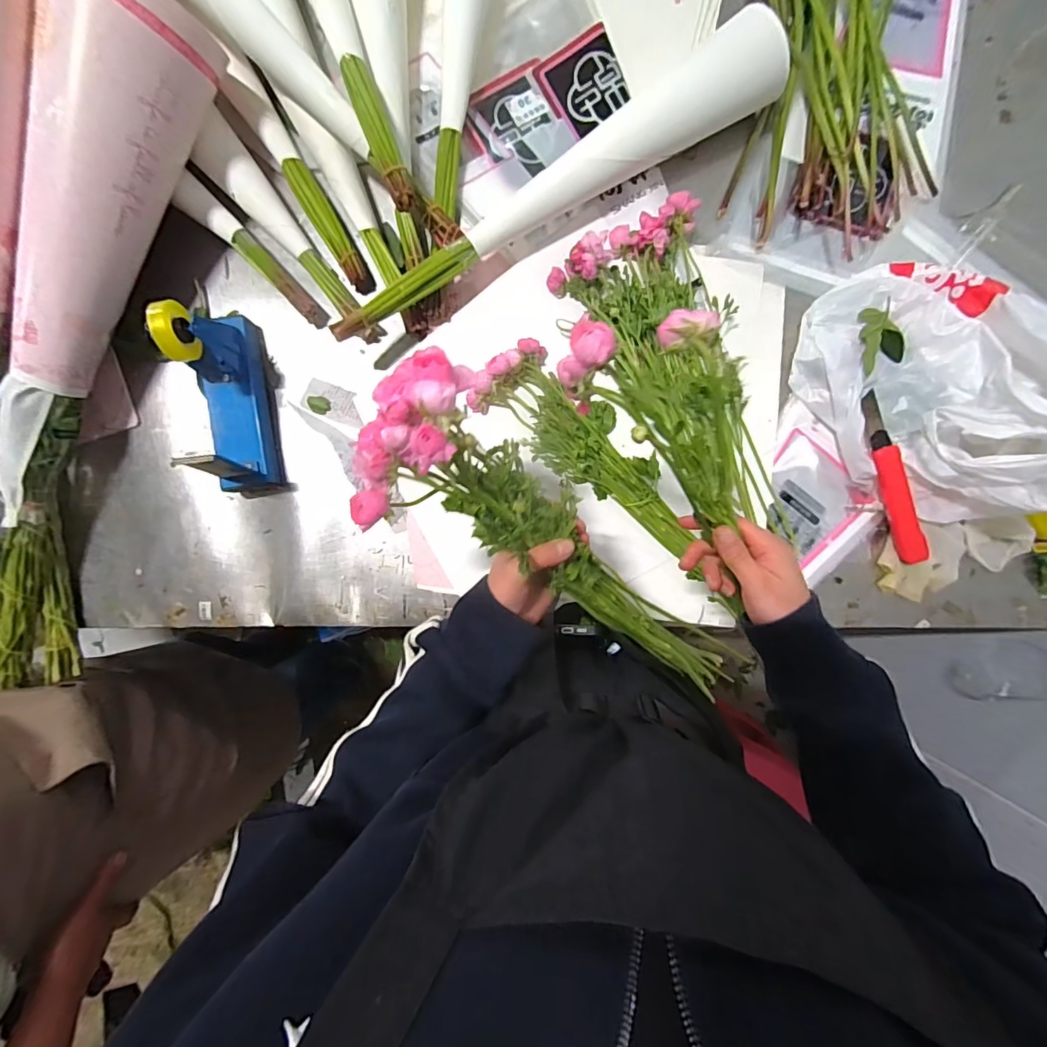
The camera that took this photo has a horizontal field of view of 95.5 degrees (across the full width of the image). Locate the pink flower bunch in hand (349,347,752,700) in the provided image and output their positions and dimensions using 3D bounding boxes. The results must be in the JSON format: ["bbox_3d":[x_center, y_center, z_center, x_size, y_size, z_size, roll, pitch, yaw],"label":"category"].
[{"bbox_3d":[0.049,0.056,0.403,0.440,0.085,0.117,40,91,-30],"label":"pink flower bunch in hand"}]

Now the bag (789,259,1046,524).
[{"bbox_3d":[0.466,-0.165,0.505,0.245,0.155,0.295,-43,90,1],"label":"bag"}]

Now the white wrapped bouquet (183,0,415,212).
[{"bbox_3d":[-0.293,-0.525,0.482,0.429,0.077,0.079,44,91,-12],"label":"white wrapped bouquet"}]

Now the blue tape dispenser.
[{"bbox_3d":[-0.345,-0.140,0.531,0.066,0.142,0.211,-9,90,1],"label":"blue tape dispenser"}]

